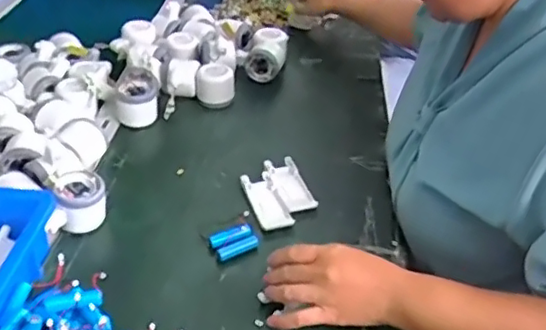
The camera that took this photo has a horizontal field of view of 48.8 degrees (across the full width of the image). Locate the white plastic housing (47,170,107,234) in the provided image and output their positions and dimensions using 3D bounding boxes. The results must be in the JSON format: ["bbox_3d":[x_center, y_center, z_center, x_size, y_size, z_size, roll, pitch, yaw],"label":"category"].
[{"bbox_3d":[-0.223,0.046,0.701,0.057,0.059,0.067,-3,36,-7],"label":"white plastic housing"}]

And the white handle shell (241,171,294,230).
[{"bbox_3d":[-0.008,0.044,0.752,0.040,0.009,0.103,-9,38,-16],"label":"white handle shell"}]

